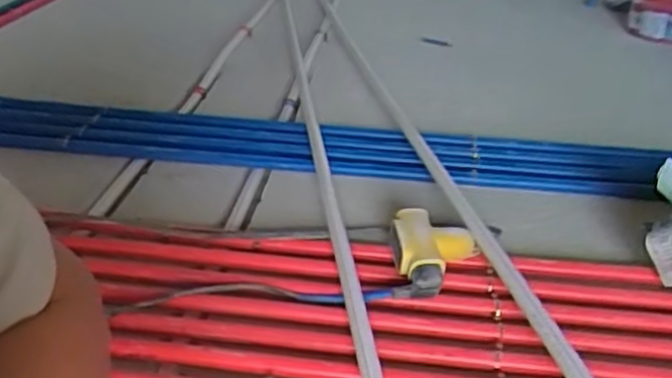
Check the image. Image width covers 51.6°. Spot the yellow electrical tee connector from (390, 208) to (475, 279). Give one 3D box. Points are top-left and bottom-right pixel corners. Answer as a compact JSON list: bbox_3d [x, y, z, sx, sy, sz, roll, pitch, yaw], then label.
[{"bbox_3d":[0.113,0.072,0.795,0.098,0.055,0.082,2,31,-3],"label":"yellow electrical tee connector"}]

